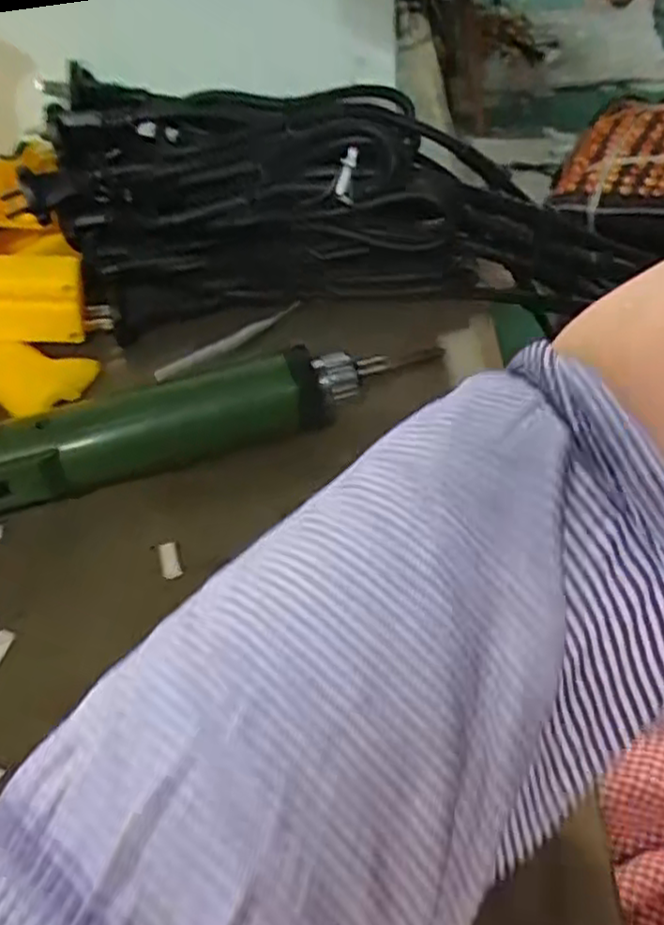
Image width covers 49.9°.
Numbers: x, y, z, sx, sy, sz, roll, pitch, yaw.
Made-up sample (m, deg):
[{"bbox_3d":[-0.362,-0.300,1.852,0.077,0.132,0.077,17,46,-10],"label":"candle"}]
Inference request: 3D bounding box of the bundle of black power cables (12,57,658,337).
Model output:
[{"bbox_3d":[0.008,-0.144,0.419,0.369,0.101,0.126,3,50,-7],"label":"bundle of black power cables"}]

